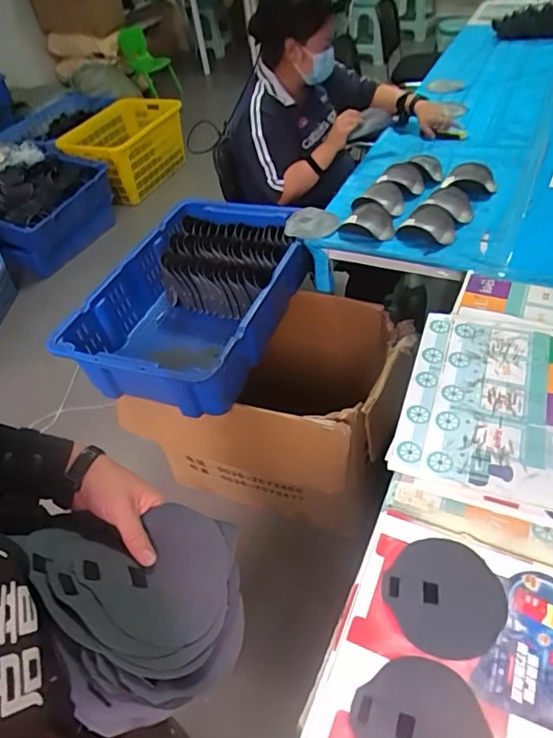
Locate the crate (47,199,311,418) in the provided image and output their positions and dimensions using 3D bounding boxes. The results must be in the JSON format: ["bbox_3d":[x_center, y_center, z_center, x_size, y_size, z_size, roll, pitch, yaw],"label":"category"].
[{"bbox_3d":[-0.200,-0.181,1.320,0.443,0.181,0.671,12,49,19],"label":"crate"}]

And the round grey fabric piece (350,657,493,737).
[{"bbox_3d":[0.162,0.402,0.563,0.141,0.004,0.142,-5,46,5],"label":"round grey fabric piece"}]

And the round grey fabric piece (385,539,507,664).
[{"bbox_3d":[0.219,0.293,0.658,0.138,0.004,0.145,-5,46,5],"label":"round grey fabric piece"}]

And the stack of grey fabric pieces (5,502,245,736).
[{"bbox_3d":[-0.119,0.189,0.465,0.164,0.084,0.199,-28,49,-21],"label":"stack of grey fabric pieces"}]

